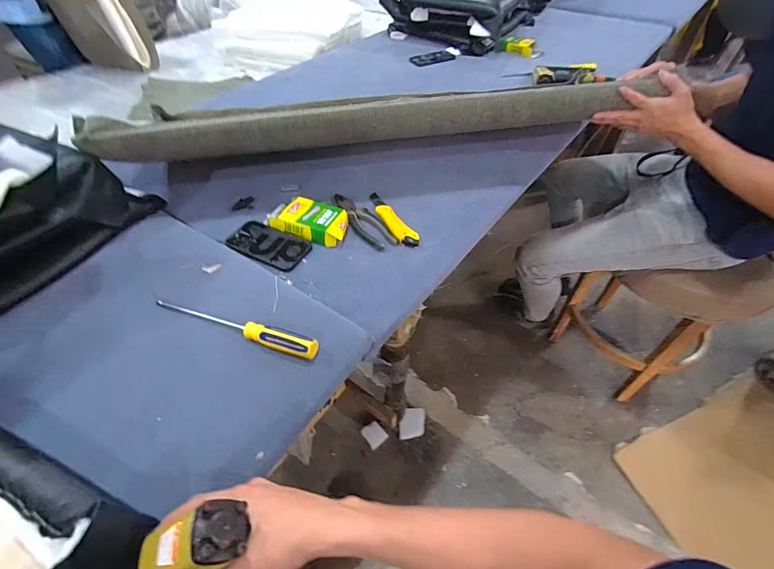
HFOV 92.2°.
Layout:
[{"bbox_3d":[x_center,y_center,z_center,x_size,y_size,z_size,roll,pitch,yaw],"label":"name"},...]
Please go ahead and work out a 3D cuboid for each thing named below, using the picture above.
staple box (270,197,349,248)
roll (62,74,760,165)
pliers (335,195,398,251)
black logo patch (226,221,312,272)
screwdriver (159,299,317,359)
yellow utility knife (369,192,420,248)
[{"bbox_3d":[-0.146,-0.127,0.734,0.148,0.028,0.086,21,52,19],"label":"staple box"},{"bbox_3d":[-0.051,-0.326,0.739,0.976,0.088,0.090,-8,49,-5],"label":"roll"},{"bbox_3d":[-0.055,-0.133,0.750,0.060,0.021,0.195,-27,53,-21],"label":"pliers"},{"bbox_3d":[-0.228,-0.075,0.707,0.158,0.010,0.086,23,53,20],"label":"black logo patch"},{"bbox_3d":[-0.227,0.059,0.542,0.271,0.028,0.028,14,51,14],"label":"screwdriver"},{"bbox_3d":[0.005,-0.137,0.754,0.037,0.014,0.188,-23,52,-18],"label":"yellow utility knife"}]

